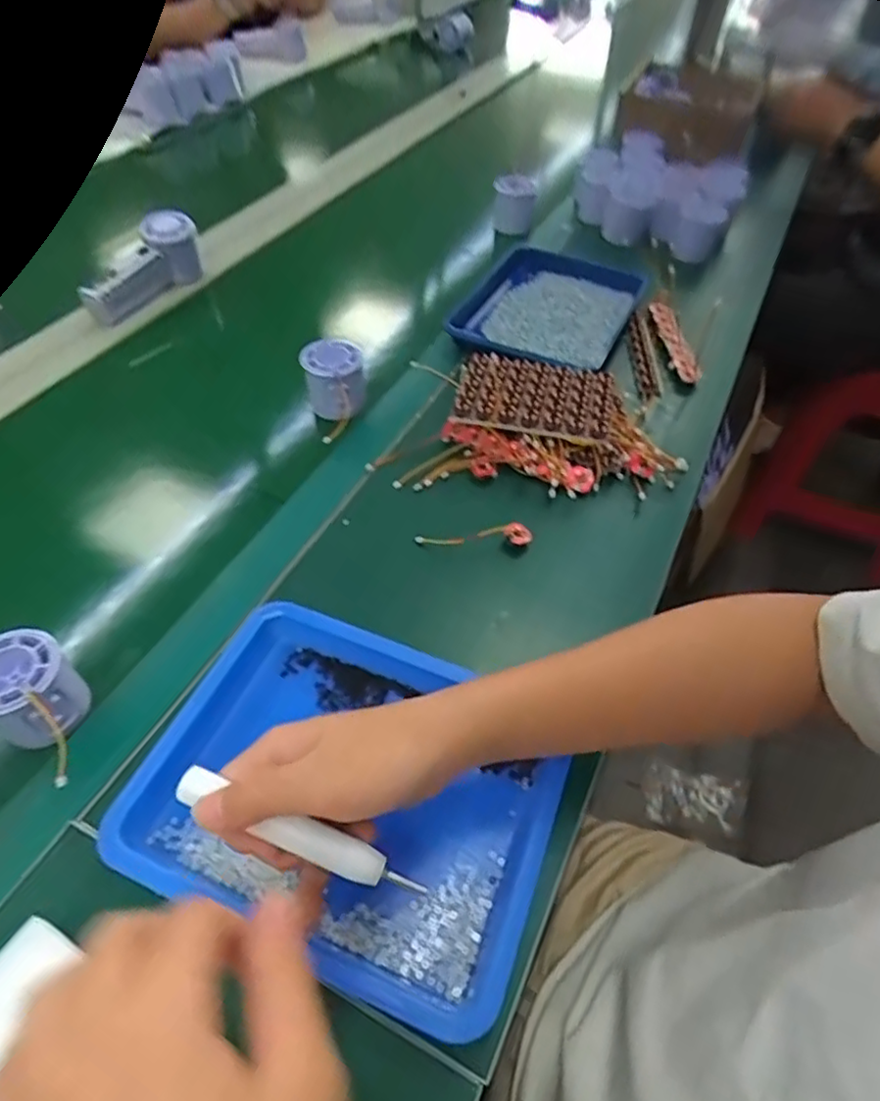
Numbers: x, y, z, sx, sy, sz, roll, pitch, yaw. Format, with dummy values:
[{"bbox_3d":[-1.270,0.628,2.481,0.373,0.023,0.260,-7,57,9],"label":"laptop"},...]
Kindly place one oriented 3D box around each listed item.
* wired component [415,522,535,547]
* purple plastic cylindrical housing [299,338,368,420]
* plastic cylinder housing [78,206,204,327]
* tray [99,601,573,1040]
[{"bbox_3d":[0.026,-0.011,0.480,0.087,0.010,0.015,-2,51,-2],"label":"wired component"},{"bbox_3d":[-0.096,-0.155,0.584,0.052,0.052,0.065,-12,52,-10],"label":"purple plastic cylindrical housing"},{"bbox_3d":[-0.334,-0.314,0.705,0.046,0.067,0.150,25,55,18],"label":"plastic cylinder housing"},{"bbox_3d":[-0.049,0.133,0.357,0.220,0.033,0.169,18,53,14],"label":"tray"}]

